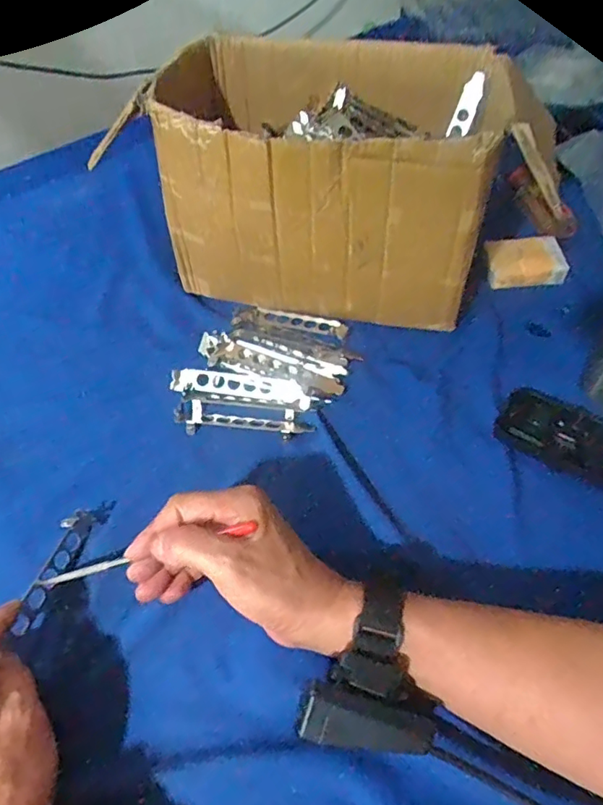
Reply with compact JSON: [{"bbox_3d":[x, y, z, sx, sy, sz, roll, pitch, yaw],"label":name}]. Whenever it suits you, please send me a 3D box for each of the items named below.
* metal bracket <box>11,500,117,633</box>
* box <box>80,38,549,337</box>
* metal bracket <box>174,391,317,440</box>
[{"bbox_3d":[-0.175,0.113,0.398,0.021,0.015,0.108,10,47,12],"label":"metal bracket"},{"bbox_3d":[0.032,-0.212,0.534,0.316,0.190,0.209,7,51,9],"label":"box"},{"bbox_3d":[-0.049,0.010,0.478,0.118,0.009,0.042,4,51,7],"label":"metal bracket"}]

